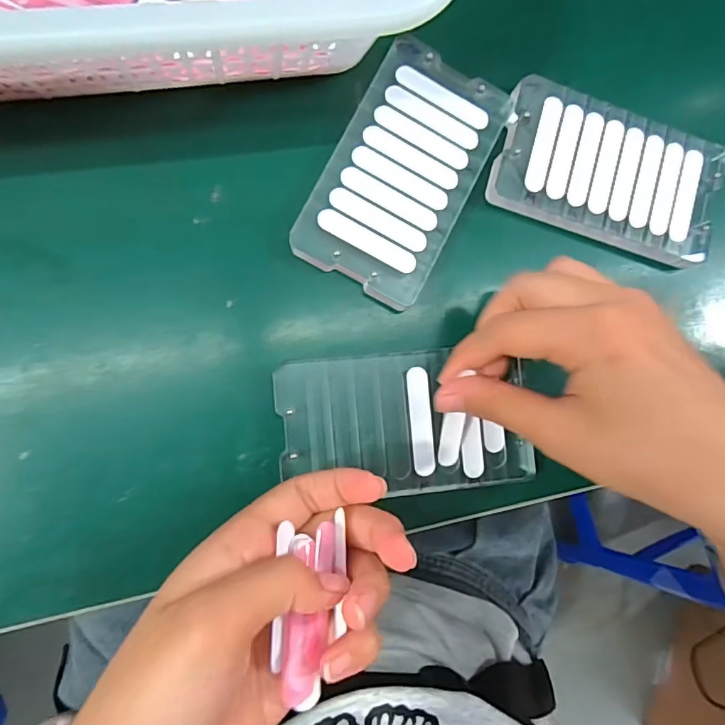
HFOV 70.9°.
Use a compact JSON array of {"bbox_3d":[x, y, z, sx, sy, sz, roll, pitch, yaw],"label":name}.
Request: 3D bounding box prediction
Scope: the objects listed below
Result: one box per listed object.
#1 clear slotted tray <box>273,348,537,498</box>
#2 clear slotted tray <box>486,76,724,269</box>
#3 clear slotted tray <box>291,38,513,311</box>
[{"bbox_3d":[0.022,0.029,0.243,0.121,0.011,0.066,-4,91,-10],"label":"clear slotted tray"},{"bbox_3d":[0.131,-0.099,0.272,0.123,0.016,0.070,16,87,-9],"label":"clear slotted tray"},{"bbox_3d":[0.020,-0.094,0.254,0.067,0.011,0.122,28,85,-9],"label":"clear slotted tray"}]

